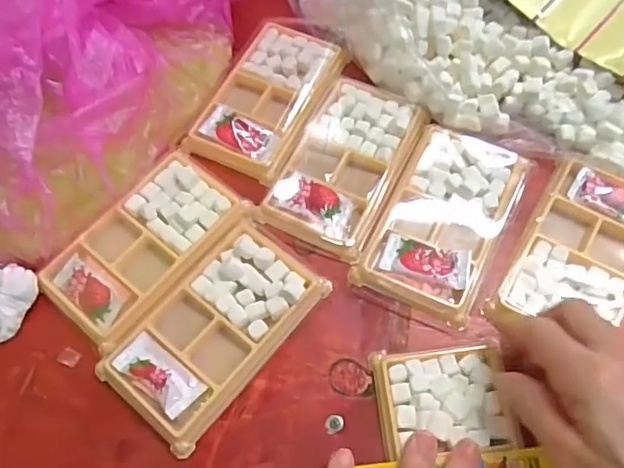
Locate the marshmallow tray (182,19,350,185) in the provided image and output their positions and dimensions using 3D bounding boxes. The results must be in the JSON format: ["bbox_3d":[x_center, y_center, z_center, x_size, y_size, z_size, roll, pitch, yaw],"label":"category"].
[{"bbox_3d":[-0.033,-0.112,0.446,0.080,0.015,0.144,22,68,12],"label":"marshmallow tray"}]

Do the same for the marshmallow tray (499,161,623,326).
[{"bbox_3d":[0.185,0.007,0.375,0.078,0.018,0.127,26,69,13],"label":"marshmallow tray"}]

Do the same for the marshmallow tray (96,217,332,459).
[{"bbox_3d":[-0.061,0.058,0.362,0.080,0.012,0.137,36,72,17],"label":"marshmallow tray"}]

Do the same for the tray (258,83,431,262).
[{"bbox_3d":[0.024,-0.052,0.413,0.079,0.015,0.137,24,69,13],"label":"tray"}]

